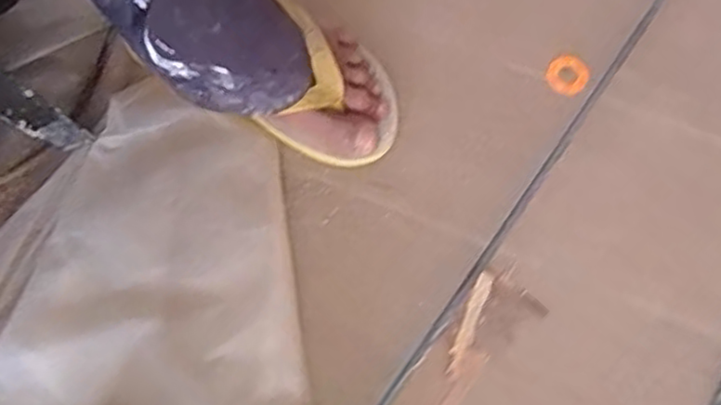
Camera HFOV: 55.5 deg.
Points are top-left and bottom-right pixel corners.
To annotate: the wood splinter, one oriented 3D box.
[{"bbox_3d":[0.077,0.087,0.487,0.012,0.006,0.077,22,72,7],"label":"wood splinter"}]

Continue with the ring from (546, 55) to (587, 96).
[{"bbox_3d":[0.165,-0.102,0.548,0.032,0.007,0.031,0,71,0],"label":"ring"}]

